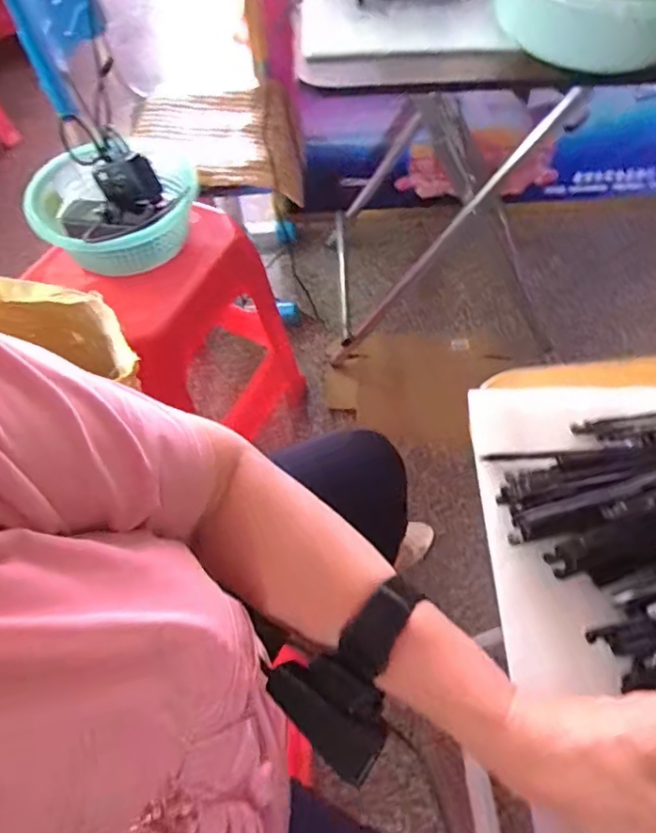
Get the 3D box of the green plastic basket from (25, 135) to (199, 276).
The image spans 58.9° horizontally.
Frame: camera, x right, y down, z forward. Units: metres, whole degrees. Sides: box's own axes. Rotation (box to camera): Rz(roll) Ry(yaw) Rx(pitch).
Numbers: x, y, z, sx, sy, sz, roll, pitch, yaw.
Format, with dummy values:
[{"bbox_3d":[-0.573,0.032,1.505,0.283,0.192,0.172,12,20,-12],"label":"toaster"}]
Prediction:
[{"bbox_3d":[-0.313,-0.294,0.852,0.219,0.102,0.198,-15,58,-8],"label":"green plastic basket"}]

